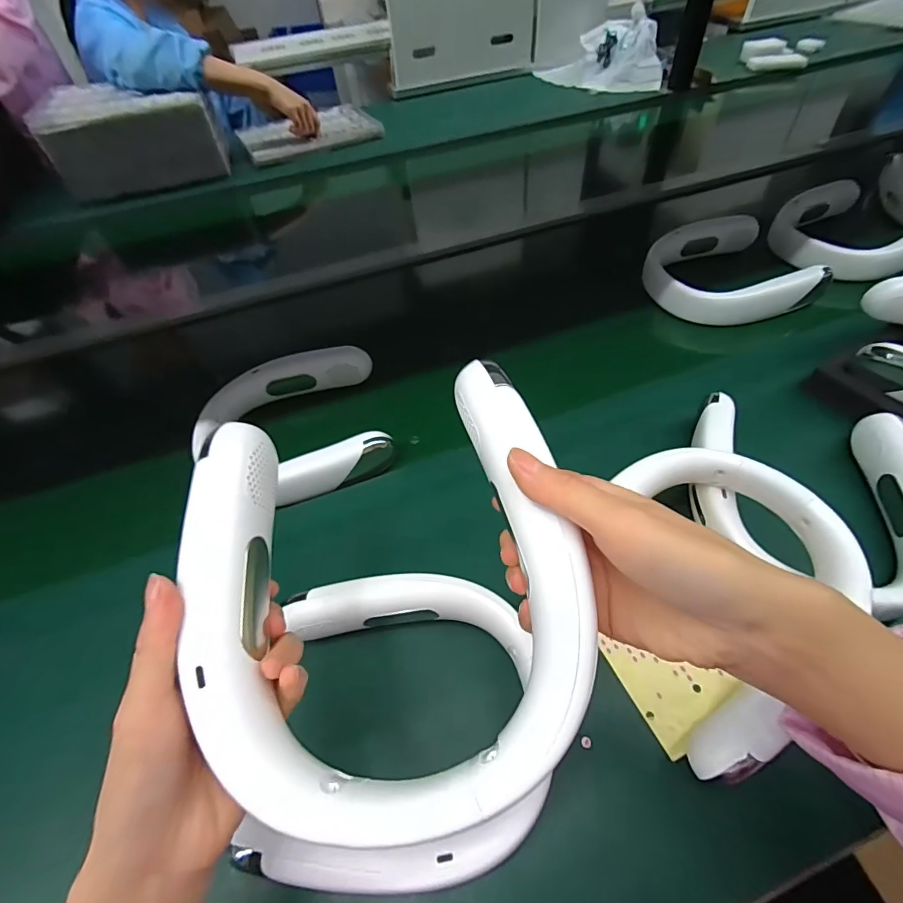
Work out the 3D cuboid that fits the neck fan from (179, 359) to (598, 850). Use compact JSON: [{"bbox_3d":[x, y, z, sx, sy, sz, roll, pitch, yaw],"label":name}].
[{"bbox_3d":[-0.033,0.060,0.211,0.175,0.064,0.186,-11,55,-3],"label":"neck fan"}]

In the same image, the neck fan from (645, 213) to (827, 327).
[{"bbox_3d":[0.374,-0.247,0.633,0.182,0.047,0.180,-2,55,3],"label":"neck fan"}]

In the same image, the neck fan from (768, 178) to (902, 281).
[{"bbox_3d":[0.576,-0.327,0.676,0.179,0.047,0.176,-2,55,3],"label":"neck fan"}]

